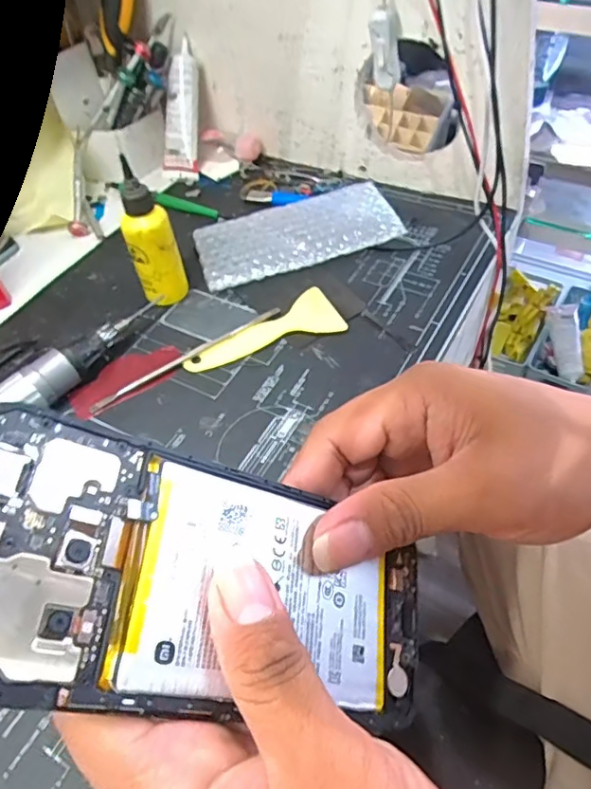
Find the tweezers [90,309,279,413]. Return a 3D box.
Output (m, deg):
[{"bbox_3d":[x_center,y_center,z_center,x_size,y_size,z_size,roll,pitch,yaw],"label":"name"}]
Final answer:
[{"bbox_3d":[-0.081,-0.028,0.420,0.158,0.007,0.011,-30,54,-18],"label":"tweezers"}]

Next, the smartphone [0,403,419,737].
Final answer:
[{"bbox_3d":[-0.021,0.059,0.172,0.161,0.004,0.071,23,59,-29],"label":"smartphone"}]

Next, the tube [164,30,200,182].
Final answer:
[{"bbox_3d":[-0.117,-0.292,0.571,0.038,0.127,0.027,13,21,15],"label":"tube"}]

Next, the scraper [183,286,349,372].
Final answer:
[{"bbox_3d":[-0.026,-0.045,0.428,0.122,0.009,0.048,-23,53,-13],"label":"scraper"}]

